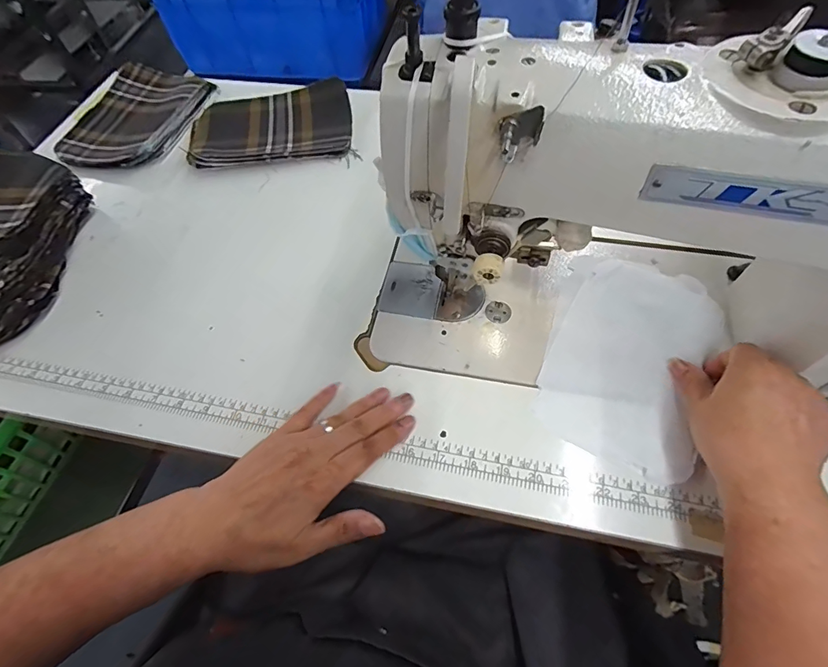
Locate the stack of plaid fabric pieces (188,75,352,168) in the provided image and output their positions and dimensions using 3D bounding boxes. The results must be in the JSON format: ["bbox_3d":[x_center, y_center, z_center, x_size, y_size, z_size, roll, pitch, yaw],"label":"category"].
[{"bbox_3d":[-0.186,-0.275,0.573,0.204,0.014,0.141,-10,59,-4],"label":"stack of plaid fabric pieces"}]

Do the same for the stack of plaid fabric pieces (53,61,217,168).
[{"bbox_3d":[-0.374,-0.301,0.591,0.144,0.020,0.197,7,59,7],"label":"stack of plaid fabric pieces"}]

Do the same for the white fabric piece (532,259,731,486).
[{"bbox_3d":[0.187,0.015,0.386,0.134,0.006,0.199,22,64,19],"label":"white fabric piece"}]

